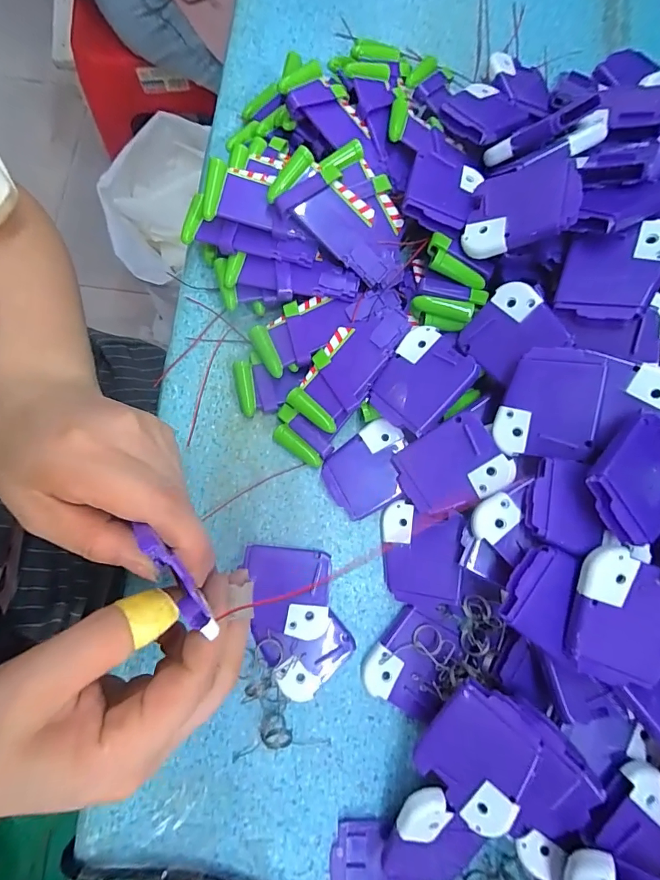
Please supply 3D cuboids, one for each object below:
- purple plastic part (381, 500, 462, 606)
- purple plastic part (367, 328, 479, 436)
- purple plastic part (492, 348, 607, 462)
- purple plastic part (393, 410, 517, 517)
[{"bbox_3d":[0.057,0.071,0.266,0.048,0.004,0.059,-1,84,18],"label":"purple plastic part"},{"bbox_3d":[0.058,-0.037,0.264,0.049,0.006,0.062,39,94,25],"label":"purple plastic part"},{"bbox_3d":[0.122,-0.020,0.238,0.050,0.004,0.059,8,95,28],"label":"purple plastic part"},{"bbox_3d":[0.073,0.017,0.260,0.061,0.004,0.050,-35,80,20],"label":"purple plastic part"}]

